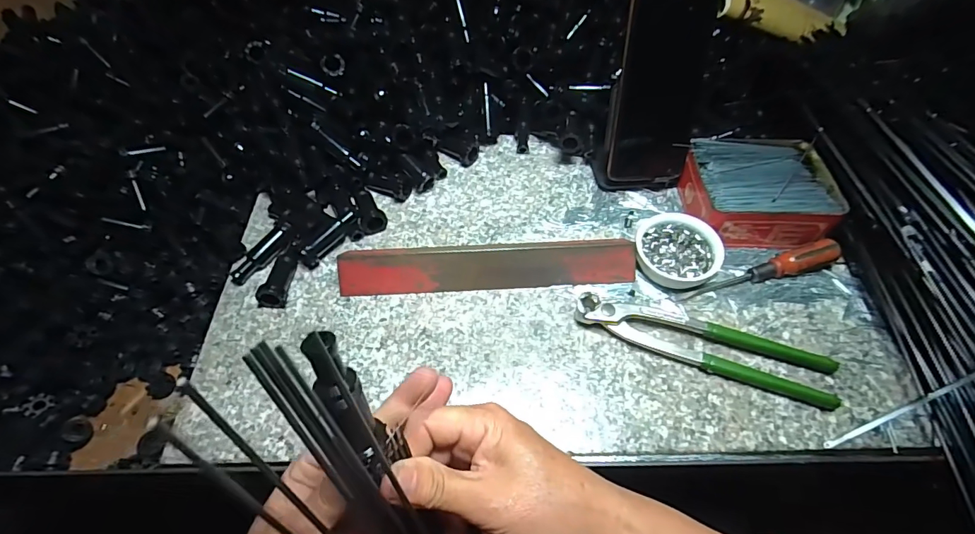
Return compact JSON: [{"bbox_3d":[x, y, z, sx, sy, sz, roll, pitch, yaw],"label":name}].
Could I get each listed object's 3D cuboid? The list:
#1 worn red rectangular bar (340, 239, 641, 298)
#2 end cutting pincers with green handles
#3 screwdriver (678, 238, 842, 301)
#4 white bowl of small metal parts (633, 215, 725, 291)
[{"bbox_3d":[0.001,-0.001,0.402,0.255,0.028,0.031,-3,55,-1],"label":"worn red rectangular bar"},{"bbox_3d":[0.170,0.057,0.364,0.196,0.016,0.048,16,57,12],"label":"end cutting pincers with green handles"},{"bbox_3d":[0.240,0.005,0.399,0.142,0.023,0.021,-16,56,-10],"label":"screwdriver"},{"bbox_3d":[0.169,-0.013,0.410,0.070,0.031,0.067,0,55,0],"label":"white bowl of small metal parts"}]

